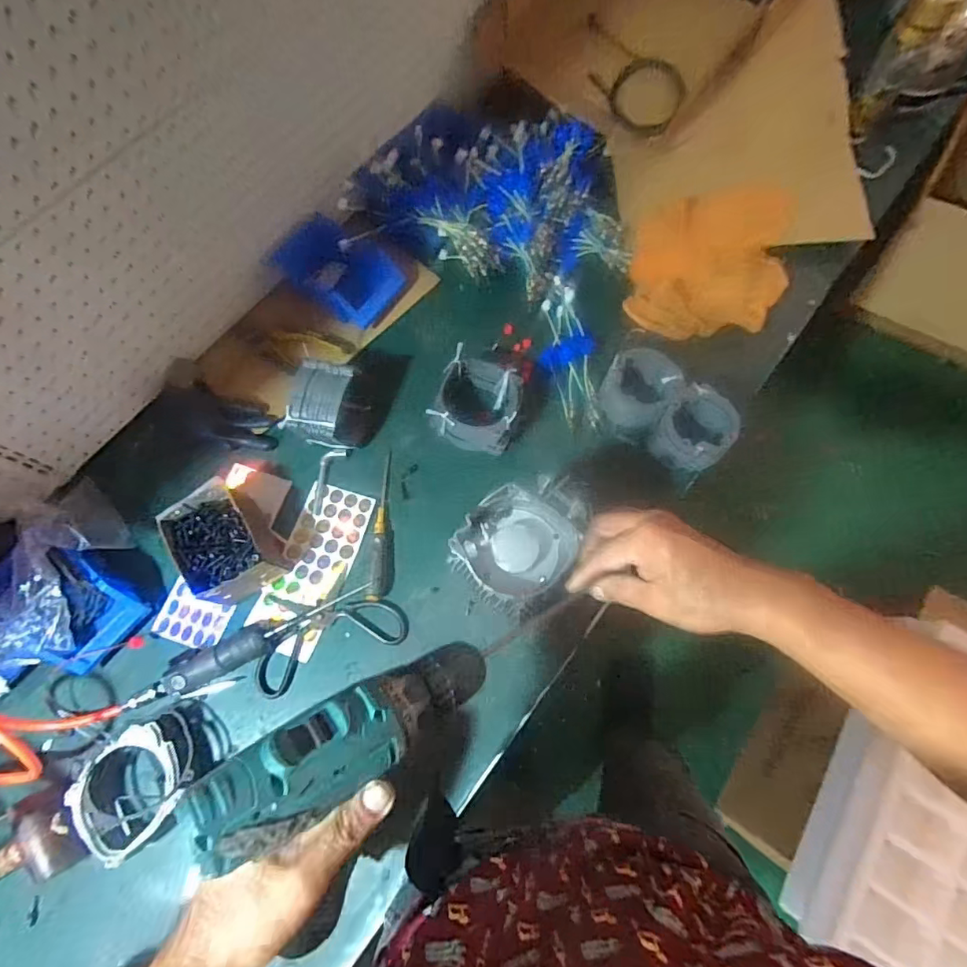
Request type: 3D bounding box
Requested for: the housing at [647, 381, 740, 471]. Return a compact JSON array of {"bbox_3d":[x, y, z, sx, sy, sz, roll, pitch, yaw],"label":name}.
[{"bbox_3d":[0.306,-0.073,0.754,0.105,0.072,0.104,-37,73,-10],"label":"housing"}]

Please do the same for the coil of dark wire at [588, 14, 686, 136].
[{"bbox_3d":[0.242,-0.688,0.887,0.213,0.021,0.113,37,106,10],"label":"coil of dark wire"}]

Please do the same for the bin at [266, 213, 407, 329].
[{"bbox_3d":[-0.244,-0.354,0.859,0.194,0.067,0.129,31,75,12],"label":"bin"}]

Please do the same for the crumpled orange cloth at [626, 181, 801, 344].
[{"bbox_3d":[0.371,-0.364,0.851,0.244,0.061,0.256,9,71,6],"label":"crumpled orange cloth"}]

